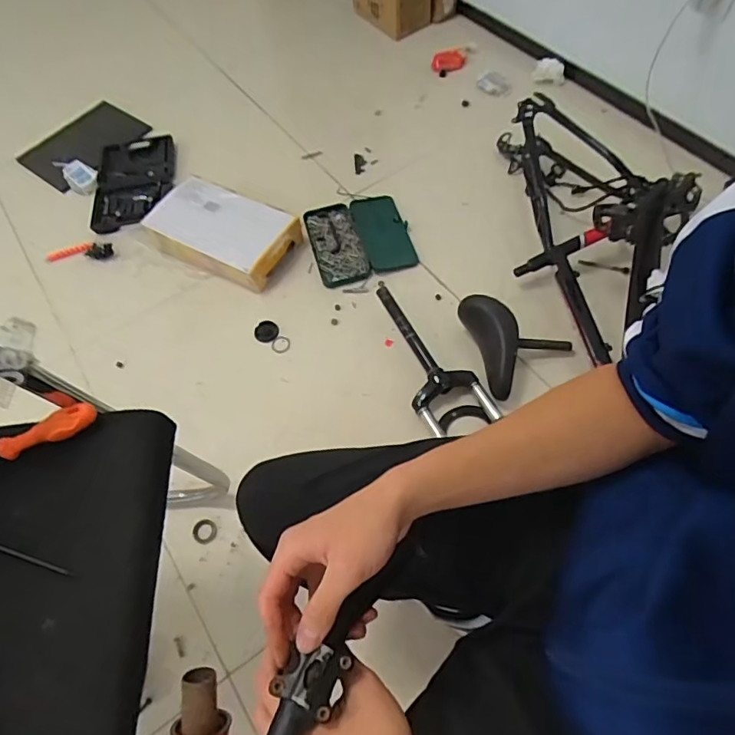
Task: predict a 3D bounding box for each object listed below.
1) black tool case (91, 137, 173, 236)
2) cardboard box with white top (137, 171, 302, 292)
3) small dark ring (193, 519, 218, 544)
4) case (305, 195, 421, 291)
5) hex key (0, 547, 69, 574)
[{"bbox_3d":[-0.645,-0.506,1.414,0.207,0.037,0.340,-9,59,-2],"label":"black tool case"},{"bbox_3d":[-0.357,-0.337,1.269,0.338,0.090,0.217,26,64,18],"label":"cardboard box with white top"},{"bbox_3d":[-0.307,0.310,0.979,0.044,0.013,0.043,-2,59,3],"label":"small dark ring"},{"bbox_3d":[-0.020,-0.322,1.300,0.243,0.032,0.240,-16,70,-3],"label":"case"},{"bbox_3d":[-0.356,0.196,0.521,0.114,0.004,0.024,13,71,7],"label":"hex key"}]

